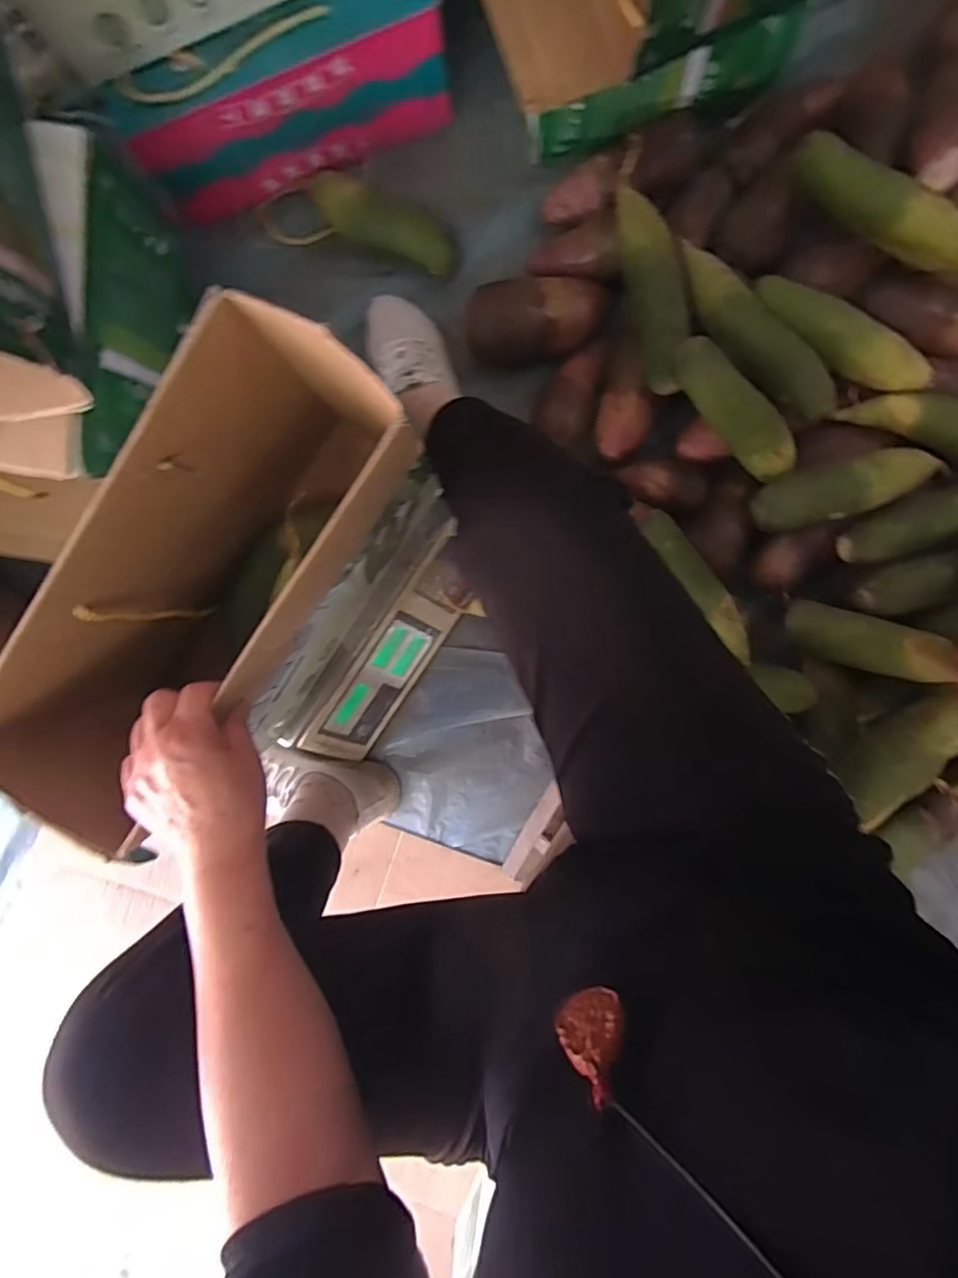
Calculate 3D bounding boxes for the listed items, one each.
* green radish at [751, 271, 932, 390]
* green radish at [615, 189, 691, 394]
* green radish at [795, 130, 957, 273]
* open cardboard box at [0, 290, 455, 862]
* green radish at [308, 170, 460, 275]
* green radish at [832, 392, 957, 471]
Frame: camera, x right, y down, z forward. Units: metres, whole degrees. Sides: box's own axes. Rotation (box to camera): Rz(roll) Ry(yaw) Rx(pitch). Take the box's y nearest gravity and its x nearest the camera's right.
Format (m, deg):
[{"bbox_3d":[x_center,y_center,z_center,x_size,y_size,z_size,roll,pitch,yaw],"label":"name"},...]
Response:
[{"bbox_3d":[0.371,-0.312,0.592,0.199,0.051,0.049,31,95,-1],"label":"green radish"},{"bbox_3d":[0.180,-0.358,0.582,0.049,0.046,0.200,-17,94,3],"label":"green radish"},{"bbox_3d":[0.418,-0.440,0.584,0.214,0.050,0.046,35,95,-2],"label":"green radish"},{"bbox_3d":[-0.192,-0.040,0.513,0.158,0.283,0.378,33,95,-2],"label":"open cardboard box"},{"bbox_3d":[-0.110,-0.465,0.636,0.171,0.044,0.044,27,95,-1],"label":"green radish"},{"bbox_3d":[0.485,-0.226,0.603,0.167,0.052,0.047,28,95,-1],"label":"green radish"}]

